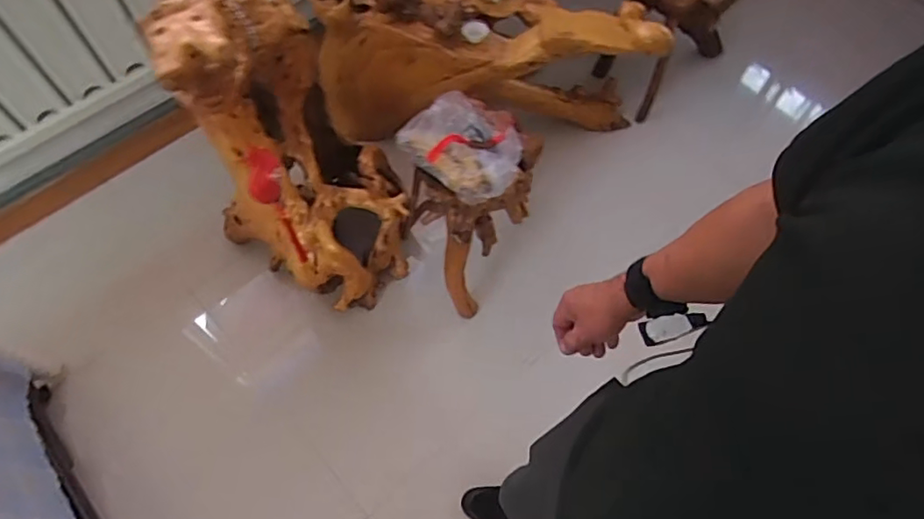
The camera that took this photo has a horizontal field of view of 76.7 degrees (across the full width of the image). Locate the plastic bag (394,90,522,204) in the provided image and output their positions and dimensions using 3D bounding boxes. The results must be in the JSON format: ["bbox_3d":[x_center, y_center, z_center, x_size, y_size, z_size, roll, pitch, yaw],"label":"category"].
[{"bbox_3d":[0.028,-0.270,1.347,0.250,0.121,0.296,42,69,17],"label":"plastic bag"}]

